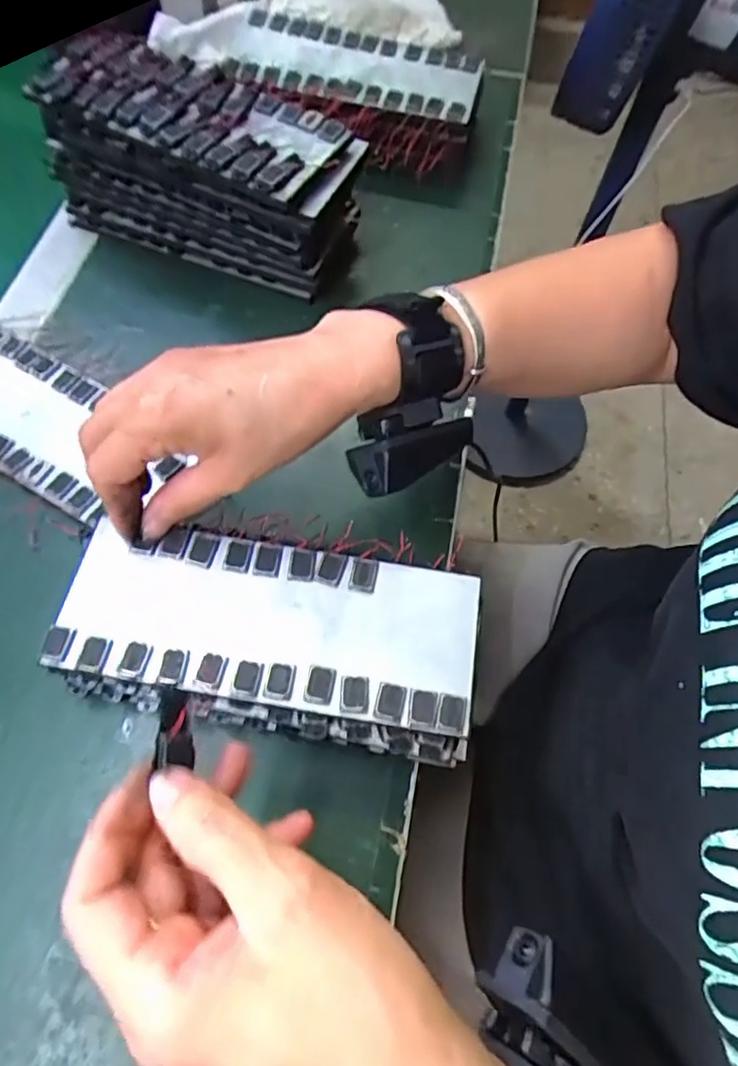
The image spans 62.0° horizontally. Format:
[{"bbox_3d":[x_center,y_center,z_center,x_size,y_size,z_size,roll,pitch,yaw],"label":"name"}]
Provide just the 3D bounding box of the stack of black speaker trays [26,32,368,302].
[{"bbox_3d":[-0.115,-0.256,0.434,0.223,0.108,0.087,23,65,10],"label":"stack of black speaker trays"}]

